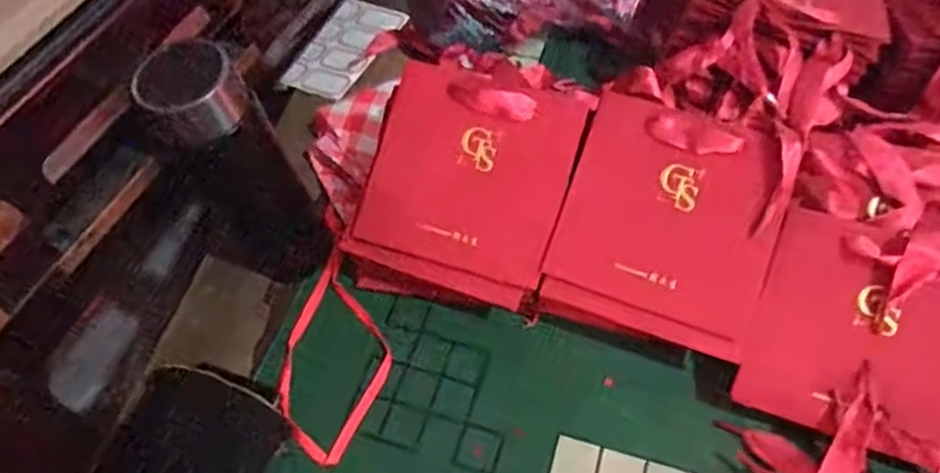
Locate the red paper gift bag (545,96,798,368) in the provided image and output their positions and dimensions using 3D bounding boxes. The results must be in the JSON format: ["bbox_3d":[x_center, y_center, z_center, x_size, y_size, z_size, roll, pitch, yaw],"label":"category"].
[{"bbox_3d":[0.139,-0.008,0.470,0.145,0.010,0.153,19,95,10],"label":"red paper gift bag"}]

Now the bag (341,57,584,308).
[{"bbox_3d":[-0.003,-0.040,0.492,0.140,0.011,0.156,20,92,4],"label":"bag"}]

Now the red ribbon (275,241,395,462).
[{"bbox_3d":[-0.102,0.089,0.510,0.085,0.020,0.150,17,59,14],"label":"red ribbon"}]

